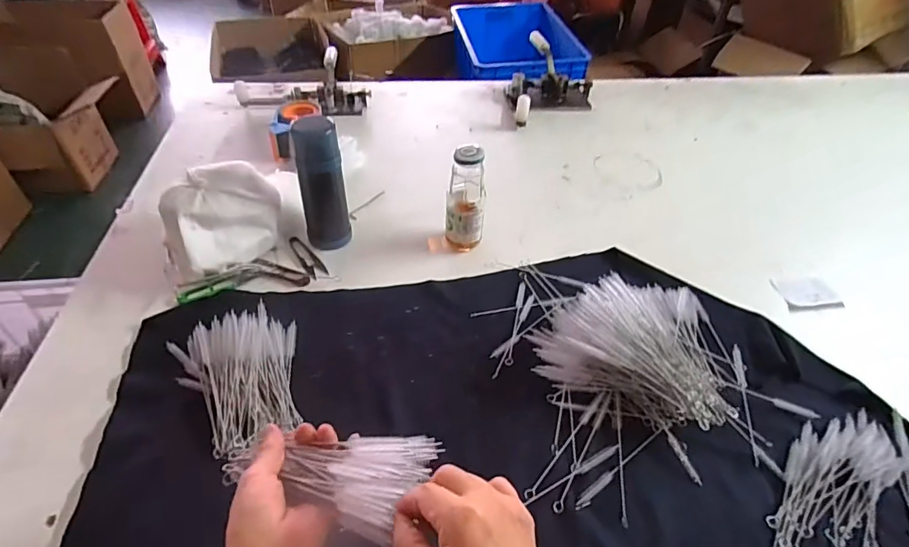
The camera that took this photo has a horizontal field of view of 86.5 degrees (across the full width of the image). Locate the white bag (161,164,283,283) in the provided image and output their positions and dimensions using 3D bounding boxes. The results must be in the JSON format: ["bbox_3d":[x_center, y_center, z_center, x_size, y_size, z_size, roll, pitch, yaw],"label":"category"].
[{"bbox_3d":[-0.345,-0.083,0.704,0.123,0.105,0.171,23,47,18],"label":"white bag"}]

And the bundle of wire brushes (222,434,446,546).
[{"bbox_3d":[-0.099,0.156,0.368,0.177,0.029,0.074,-7,42,25],"label":"bundle of wire brushes"}]

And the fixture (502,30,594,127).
[{"bbox_3d":[0.230,-0.453,1.169,0.212,0.112,0.308,12,44,7],"label":"fixture"}]

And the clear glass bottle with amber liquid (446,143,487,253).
[{"bbox_3d":[0.017,-0.107,0.752,0.062,0.184,0.055,5,44,0],"label":"clear glass bottle with amber liquid"}]

